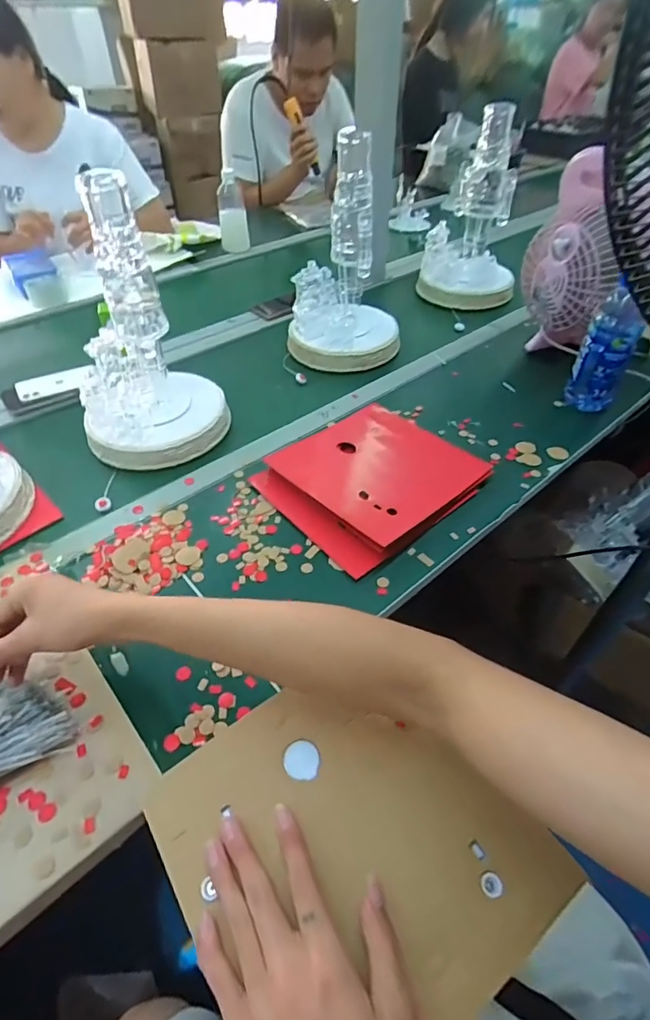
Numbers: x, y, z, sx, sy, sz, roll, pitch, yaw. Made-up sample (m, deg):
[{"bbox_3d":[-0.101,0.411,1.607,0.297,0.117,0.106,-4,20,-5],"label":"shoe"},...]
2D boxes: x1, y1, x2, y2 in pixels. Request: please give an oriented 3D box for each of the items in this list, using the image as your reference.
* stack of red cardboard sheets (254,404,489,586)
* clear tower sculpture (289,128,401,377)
[{"bbox_3d":[0.065,-0.059,0.656,0.268,0.032,0.245,-31,54,-27],"label":"stack of red cardboard sheets"},{"bbox_3d":[0.037,-0.434,0.835,0.194,0.313,0.166,2,46,2],"label":"clear tower sculpture"}]

